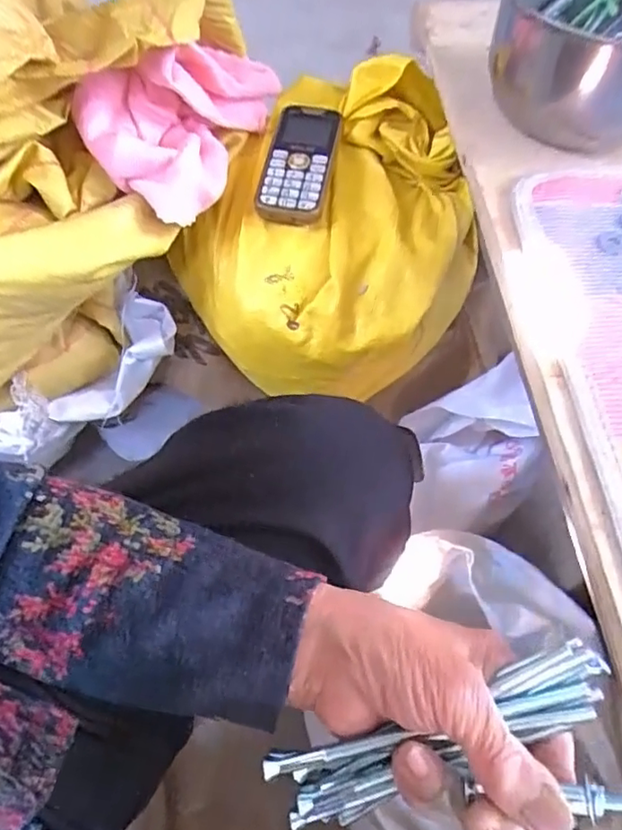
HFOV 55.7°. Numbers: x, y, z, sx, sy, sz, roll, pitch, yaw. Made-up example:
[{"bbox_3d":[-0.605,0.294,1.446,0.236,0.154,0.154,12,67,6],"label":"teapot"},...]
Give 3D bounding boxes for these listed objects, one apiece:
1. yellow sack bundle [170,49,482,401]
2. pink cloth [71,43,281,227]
[{"bbox_3d":[0.029,-0.169,0.545,0.244,0.127,0.285,29,65,15],"label":"yellow sack bundle"},{"bbox_3d":[-0.113,-0.264,0.486,0.119,0.085,0.193,19,63,11],"label":"pink cloth"}]

